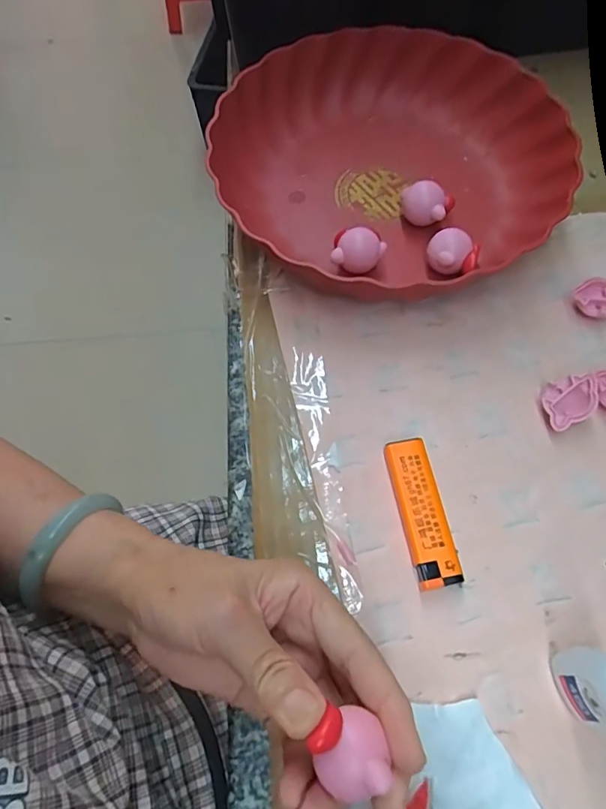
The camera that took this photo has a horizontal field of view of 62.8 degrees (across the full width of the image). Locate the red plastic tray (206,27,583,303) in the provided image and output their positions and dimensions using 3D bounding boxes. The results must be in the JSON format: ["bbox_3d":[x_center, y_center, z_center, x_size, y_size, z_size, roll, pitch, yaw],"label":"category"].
[{"bbox_3d":[0.061,-0.177,0.361,0.241,0.049,0.241,-21,67,-8],"label":"red plastic tray"}]

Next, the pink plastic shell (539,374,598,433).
[{"bbox_3d":[0.160,-0.001,0.299,0.032,0.012,0.029,-18,73,10],"label":"pink plastic shell"}]

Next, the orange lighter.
[{"bbox_3d":[0.065,0.059,0.274,0.023,0.012,0.079,-10,66,-3],"label":"orange lighter"}]

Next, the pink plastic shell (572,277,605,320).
[{"bbox_3d":[0.197,-0.070,0.331,0.029,0.017,0.028,-1,66,1],"label":"pink plastic shell"}]

